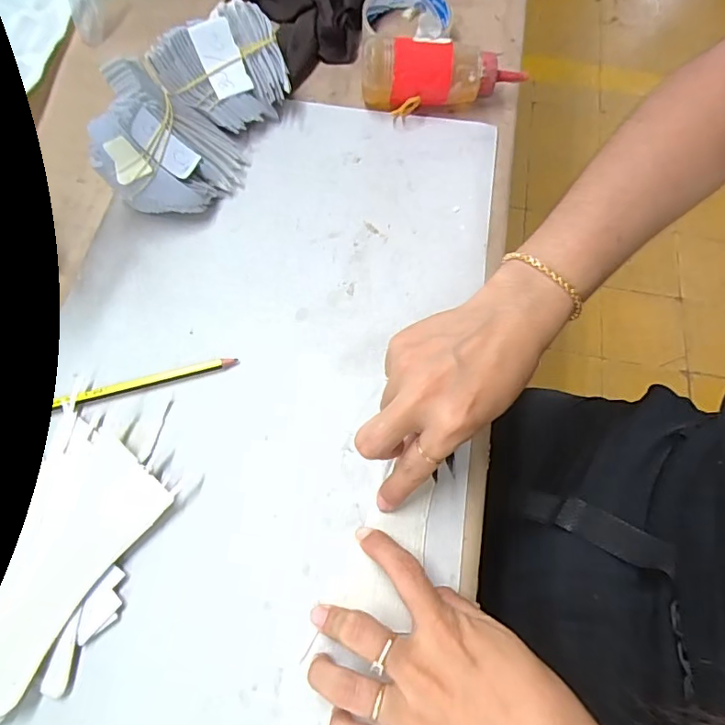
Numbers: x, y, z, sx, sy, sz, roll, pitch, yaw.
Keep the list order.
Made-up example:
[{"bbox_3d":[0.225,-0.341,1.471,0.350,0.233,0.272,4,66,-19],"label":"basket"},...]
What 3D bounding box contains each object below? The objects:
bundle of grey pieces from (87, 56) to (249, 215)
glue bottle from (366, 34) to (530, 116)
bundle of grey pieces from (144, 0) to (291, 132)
[{"bbox_3d":[-0.143,-0.168,0.393,0.089,0.071,0.099,1,68,-2],"label":"bundle of grey pieces"},{"bbox_3d":[0.070,-0.244,0.446,0.138,0.046,0.052,4,68,-1],"label":"glue bottle"},{"bbox_3d":[-0.111,-0.238,0.428,0.102,0.061,0.072,-35,73,-15],"label":"bundle of grey pieces"}]

